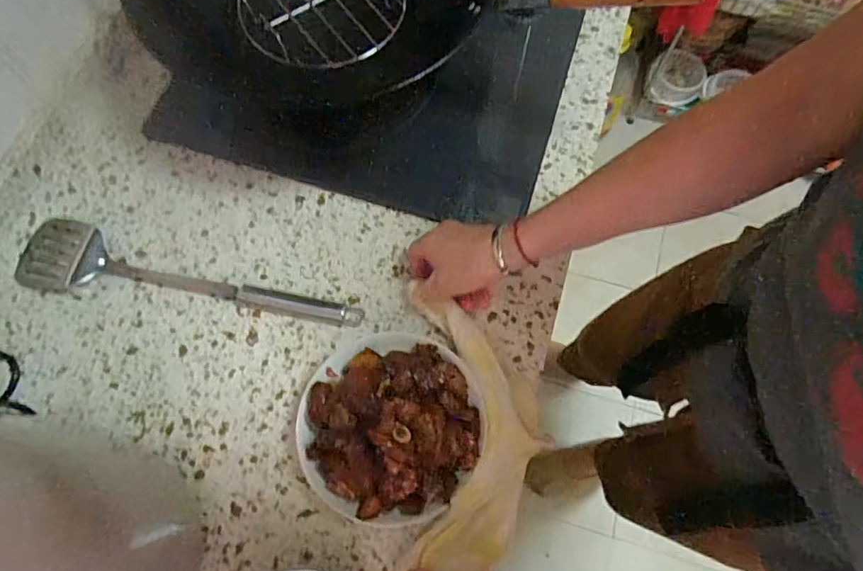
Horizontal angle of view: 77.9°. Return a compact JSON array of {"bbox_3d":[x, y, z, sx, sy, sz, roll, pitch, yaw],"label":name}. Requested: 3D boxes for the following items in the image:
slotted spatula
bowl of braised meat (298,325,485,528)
[{"bbox_3d":[-0.252,0.000,0.544,0.359,0.022,0.071,13,70,5],"label":"slotted spatula"},{"bbox_3d":[-0.037,0.120,0.471,0.159,0.075,0.162,0,70,0],"label":"bowl of braised meat"}]

